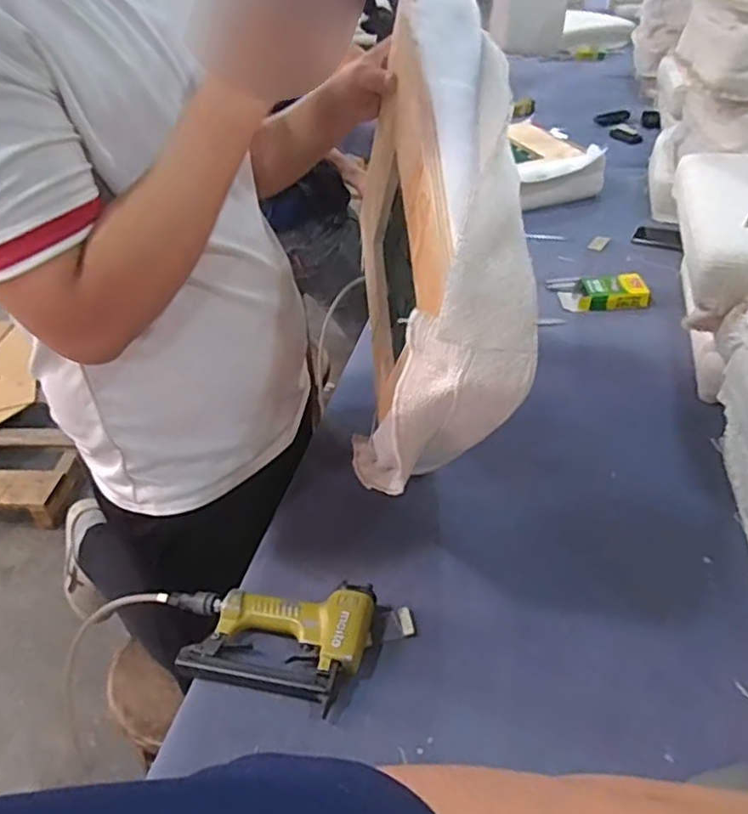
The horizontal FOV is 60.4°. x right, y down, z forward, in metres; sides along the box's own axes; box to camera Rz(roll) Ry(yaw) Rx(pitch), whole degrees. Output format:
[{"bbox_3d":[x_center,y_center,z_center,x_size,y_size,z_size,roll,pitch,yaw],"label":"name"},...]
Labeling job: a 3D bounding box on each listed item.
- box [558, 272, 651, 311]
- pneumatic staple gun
[{"bbox_3d":[0.432,-0.215,1.203,0.157,0.035,0.069,-1,40,5],"label":"box"},{"bbox_3d":[-0.102,0.245,0.705,0.179,0.043,0.128,10,42,17],"label":"pneumatic staple gun"}]

